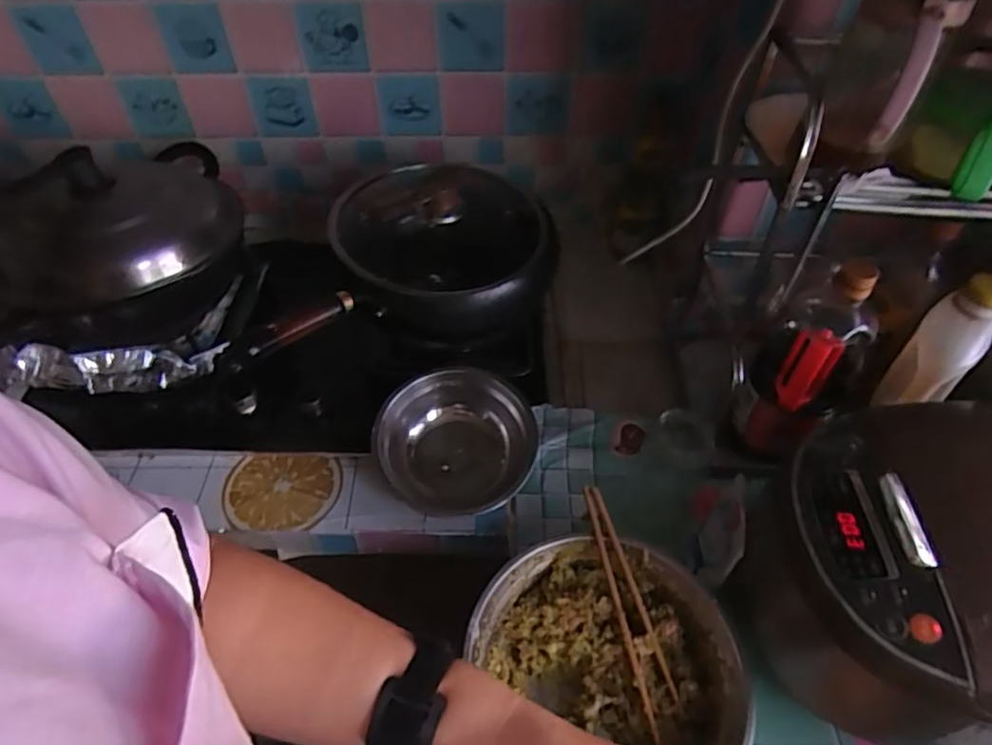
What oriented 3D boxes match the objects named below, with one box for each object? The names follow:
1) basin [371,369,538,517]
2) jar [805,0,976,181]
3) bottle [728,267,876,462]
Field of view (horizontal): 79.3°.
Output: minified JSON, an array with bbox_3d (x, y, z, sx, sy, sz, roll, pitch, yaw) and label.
[{"bbox_3d":[-0.047,0.097,0.756,0.177,0.091,0.190,1,48,-1],"label":"basin"},{"bbox_3d":[0.314,-0.245,0.485,0.073,0.159,0.089,25,53,20],"label":"jar"},{"bbox_3d":[0.343,-0.005,0.678,0.100,0.269,0.083,30,54,23],"label":"bottle"}]

